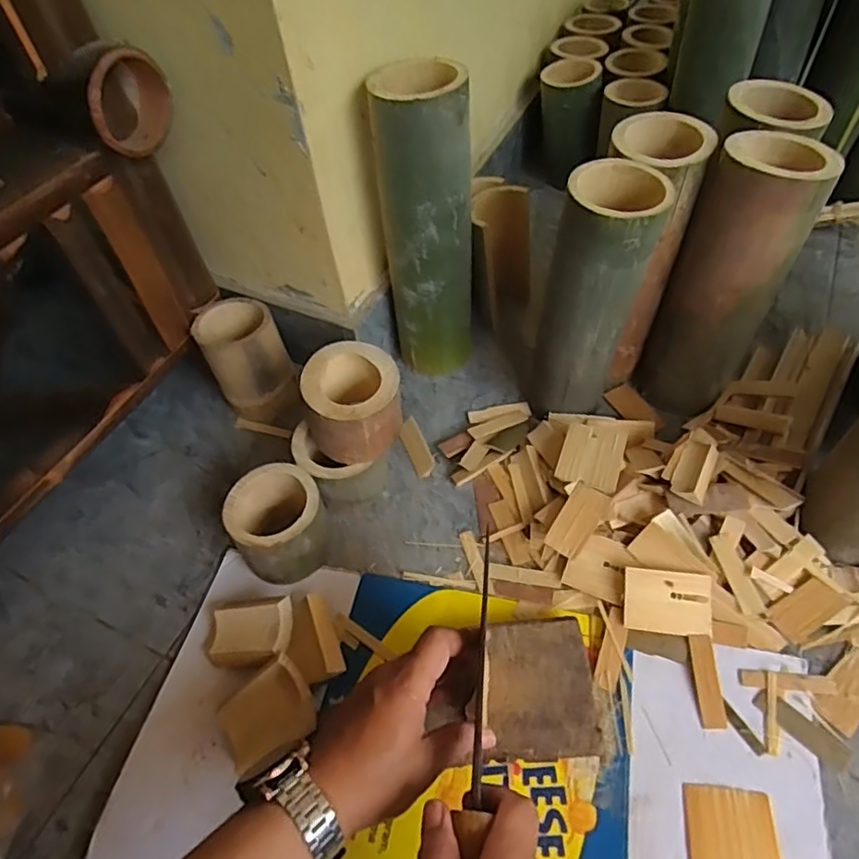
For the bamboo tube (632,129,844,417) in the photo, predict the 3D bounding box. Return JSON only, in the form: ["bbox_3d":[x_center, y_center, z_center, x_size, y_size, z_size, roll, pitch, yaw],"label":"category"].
[{"bbox_3d":[0.293,-0.146,0.604,0.102,0.278,0.099,18,53,15],"label":"bamboo tube"}]

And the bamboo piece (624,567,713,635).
[{"bbox_3d":[0.211,0.152,0.531,0.072,0.004,0.052,3,79,10],"label":"bamboo piece"}]

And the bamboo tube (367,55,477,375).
[{"bbox_3d":[-0.002,-0.203,0.639,0.096,0.310,0.082,-4,51,2],"label":"bamboo tube"}]

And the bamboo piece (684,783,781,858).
[{"bbox_3d":[0.219,0.299,0.434,0.060,0.005,0.071,5,52,9],"label":"bamboo piece"}]

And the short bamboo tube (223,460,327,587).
[{"bbox_3d":[-0.145,0.093,0.591,0.084,0.080,0.091,-2,51,3],"label":"short bamboo tube"}]

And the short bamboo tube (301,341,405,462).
[{"bbox_3d":[-0.074,-0.025,0.585,0.089,0.081,0.087,-3,53,3],"label":"short bamboo tube"}]

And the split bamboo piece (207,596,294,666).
[{"bbox_3d":[-0.159,0.179,0.529,0.080,0.021,0.051,-14,71,21],"label":"split bamboo piece"}]

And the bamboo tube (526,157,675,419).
[{"bbox_3d":[0.157,-0.118,0.590,0.095,0.260,0.080,18,57,18],"label":"bamboo tube"}]

